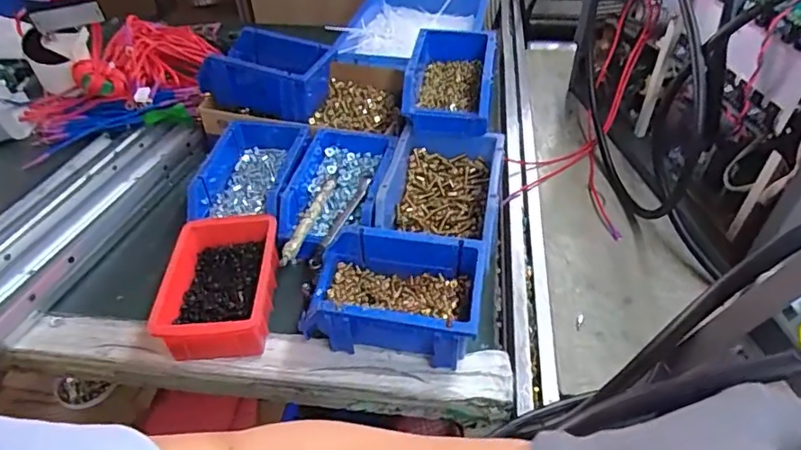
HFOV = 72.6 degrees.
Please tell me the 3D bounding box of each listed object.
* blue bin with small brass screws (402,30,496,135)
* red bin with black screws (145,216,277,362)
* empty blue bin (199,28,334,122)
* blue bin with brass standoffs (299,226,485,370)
[{"bbox_3d":[0.064,-0.186,0.686,0.100,0.061,0.166,5,45,7],"label":"blue bin with small brass screws"},{"bbox_3d":[-0.176,0.060,0.538,0.100,0.055,0.150,-4,44,-2],"label":"red bin with black screws"},{"bbox_3d":[-0.177,-0.208,0.747,0.161,0.082,0.104,7,45,9],"label":"empty blue bin"},{"bbox_3d":[-0.005,0.065,0.516,0.159,0.071,0.105,8,45,10],"label":"blue bin with brass standoffs"}]

